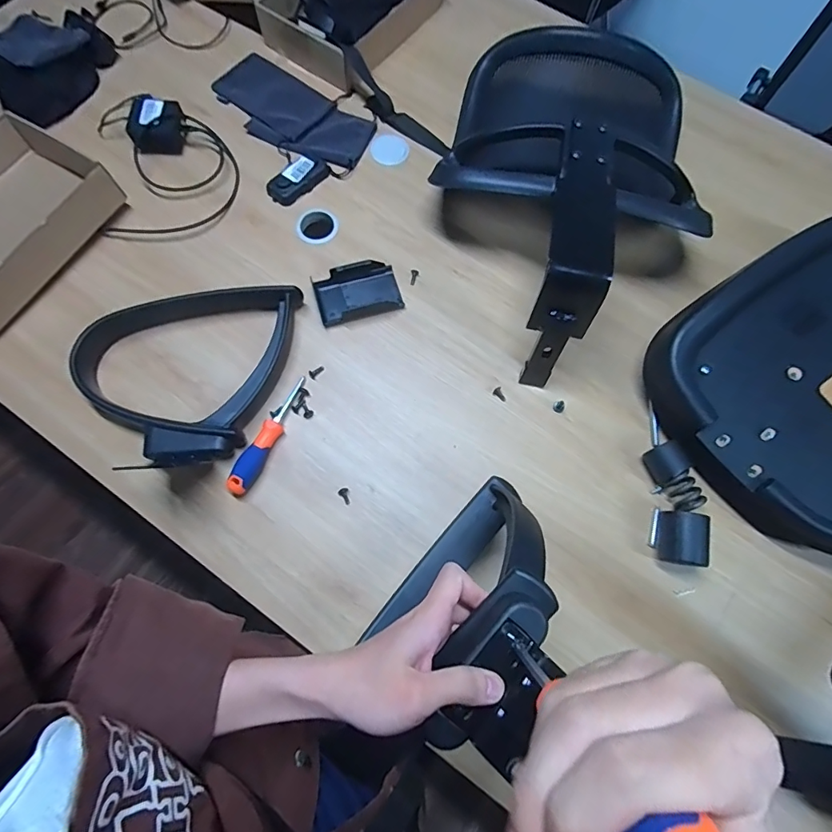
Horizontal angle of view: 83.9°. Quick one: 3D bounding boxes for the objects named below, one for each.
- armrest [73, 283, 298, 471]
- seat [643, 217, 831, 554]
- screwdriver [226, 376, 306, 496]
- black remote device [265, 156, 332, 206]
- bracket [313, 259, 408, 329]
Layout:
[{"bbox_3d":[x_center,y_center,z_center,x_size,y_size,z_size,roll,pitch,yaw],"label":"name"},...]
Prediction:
[{"bbox_3d":[-0.329,-0.066,0.644,0.278,0.053,0.274,1,72,-2],"label":"armrest"},{"bbox_3d":[0.581,-0.045,0.646,0.448,0.103,0.396,-32,76,-11],"label":"seat"},{"bbox_3d":[-0.200,0.024,0.635,0.028,0.032,0.181,29,73,7],"label":"screwdriver"},{"bbox_3d":[-0.196,-0.397,0.771,0.047,0.025,0.106,39,75,10],"label":"black remote device"},{"bbox_3d":[-0.089,-0.189,0.708,0.126,0.034,0.078,-16,73,-7],"label":"bracket"}]

